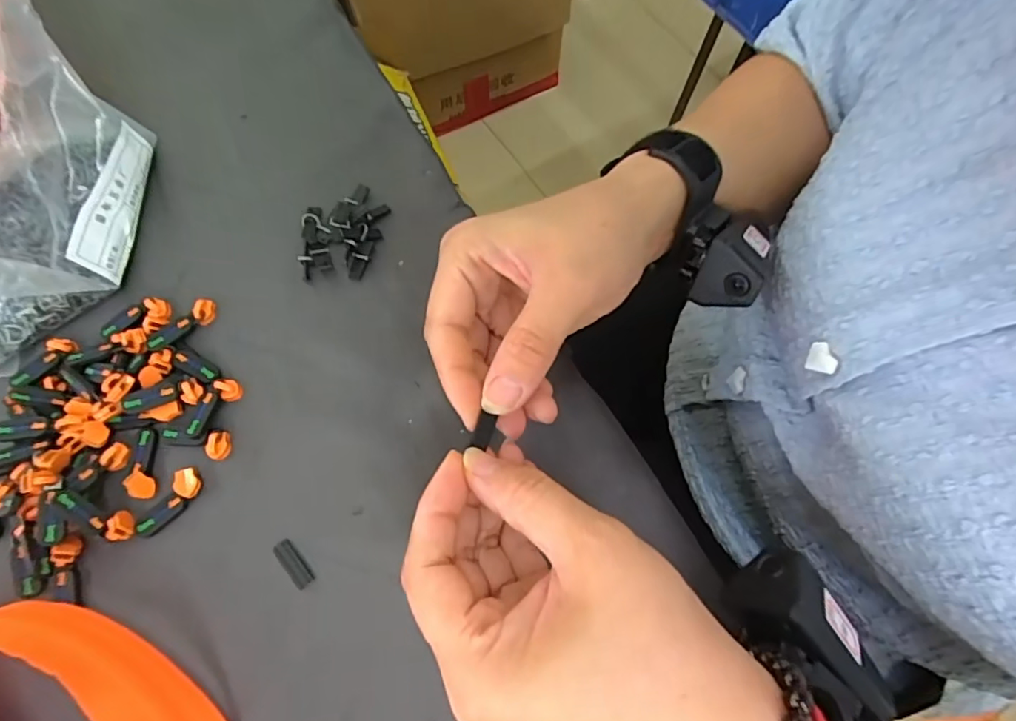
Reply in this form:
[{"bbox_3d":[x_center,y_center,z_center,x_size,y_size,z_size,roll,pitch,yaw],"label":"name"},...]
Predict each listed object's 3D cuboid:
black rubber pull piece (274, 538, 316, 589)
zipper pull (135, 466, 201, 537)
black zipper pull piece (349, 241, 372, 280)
[{"bbox_3d":[-0.103,0.096,0.251,0.009,0.004,0.024,-38,74,-15],"label":"black rubber pull piece"},{"bbox_3d":[-0.165,0.070,0.257,0.014,0.006,0.037,32,71,11],"label":"zipper pull"},{"bbox_3d":[-0.087,-0.059,0.310,0.008,0.005,0.024,17,89,6],"label":"black zipper pull piece"}]

